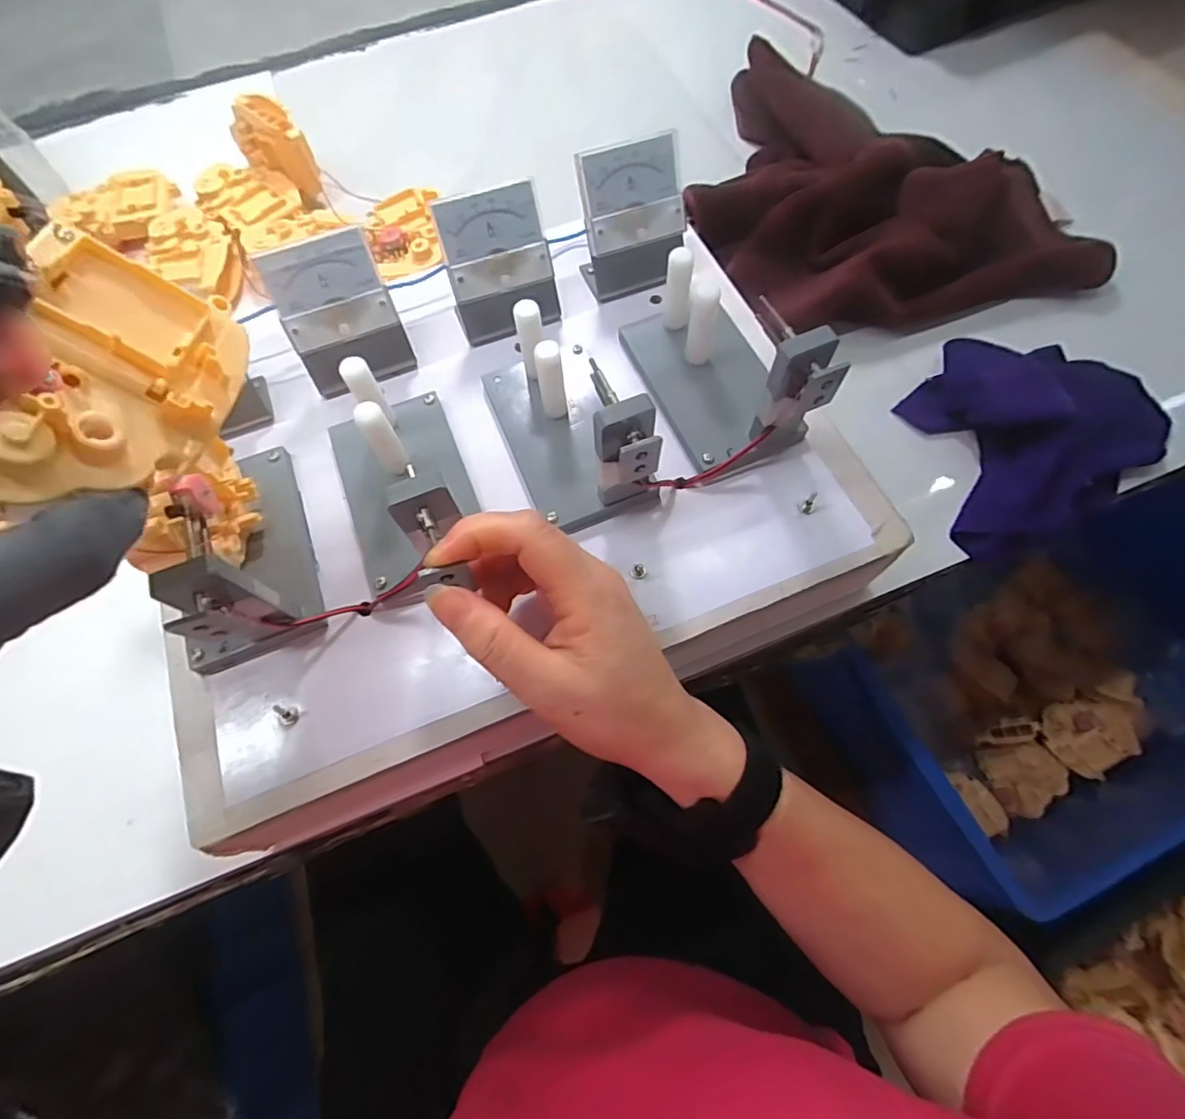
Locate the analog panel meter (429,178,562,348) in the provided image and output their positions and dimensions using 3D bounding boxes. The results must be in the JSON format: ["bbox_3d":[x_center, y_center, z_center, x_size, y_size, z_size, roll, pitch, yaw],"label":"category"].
[{"bbox_3d":[-0.057,-0.183,0.356,0.064,0.071,0.042,-15,67,-4],"label":"analog panel meter"}]

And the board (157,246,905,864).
[{"bbox_3d":[-0.048,-0.051,0.307,0.379,0.085,0.268,-21,68,-6],"label":"board"}]

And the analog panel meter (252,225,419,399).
[{"bbox_3d":[-0.151,-0.145,0.344,0.065,0.070,0.047,-20,68,-6],"label":"analog panel meter"}]

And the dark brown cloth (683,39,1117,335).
[{"bbox_3d":[0.246,-0.331,0.496,0.327,0.066,0.305,-1,67,2],"label":"dark brown cloth"}]

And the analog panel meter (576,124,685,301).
[{"bbox_3d":[0.026,-0.216,0.366,0.065,0.073,0.042,-17,68,-5],"label":"analog panel meter"}]

